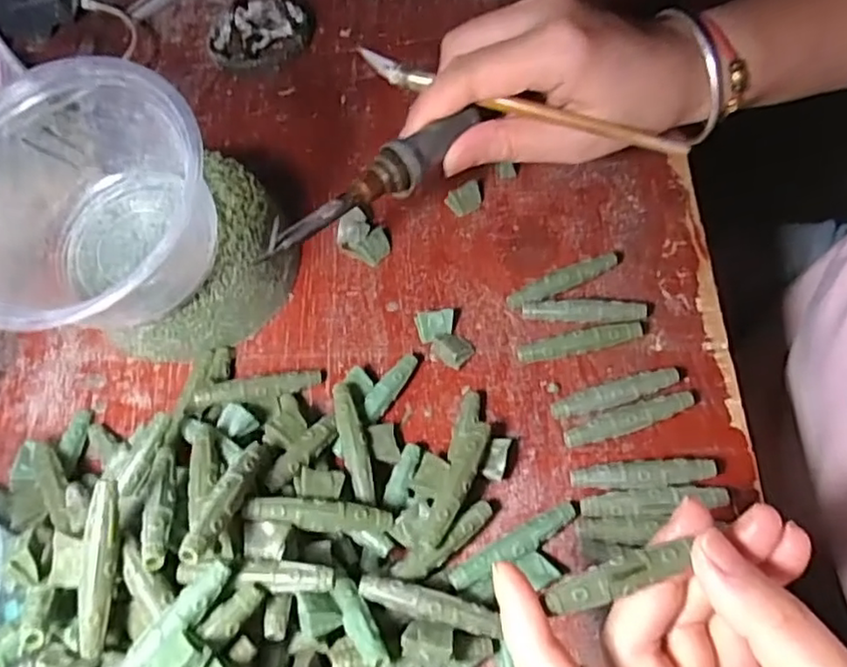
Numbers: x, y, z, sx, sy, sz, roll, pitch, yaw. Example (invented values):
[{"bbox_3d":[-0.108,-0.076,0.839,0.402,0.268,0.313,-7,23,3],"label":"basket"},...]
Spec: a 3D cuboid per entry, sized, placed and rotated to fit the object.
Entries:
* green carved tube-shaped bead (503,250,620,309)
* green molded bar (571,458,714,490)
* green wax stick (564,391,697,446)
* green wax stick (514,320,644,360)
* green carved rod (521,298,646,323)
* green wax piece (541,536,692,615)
[{"bbox_3d":[0.069,-0.026,0.312,0.058,0.010,0.012,-27,61,-8],"label":"green carved tube-shaped bead"},{"bbox_3d":[0.089,0.058,0.259,0.056,0.010,0.011,-5,60,4],"label":"green molded bar"},{"bbox_3d":[0.089,0.037,0.272,0.058,0.010,0.010,-19,60,-4],"label":"green wax stick"},{"bbox_3d":[0.072,0.004,0.294,0.057,0.011,0.011,-11,60,1],"label":"green wax stick"},{"bbox_3d":[0.076,-0.011,0.302,0.056,0.009,0.013,-1,60,7],"label":"green carved rod"},{"bbox_3d":[0.061,0.075,0.198,0.046,0.004,0.010,-20,60,-6],"label":"green wax piece"}]

